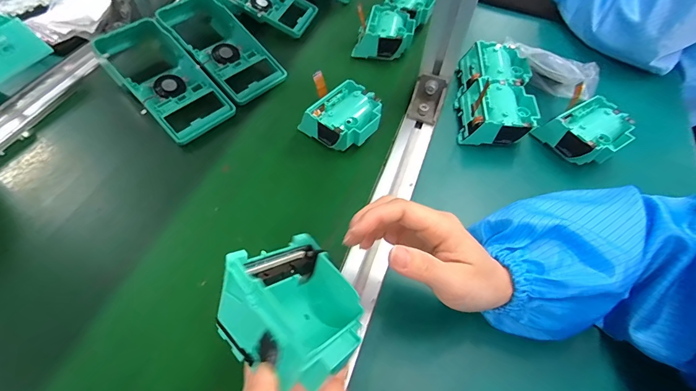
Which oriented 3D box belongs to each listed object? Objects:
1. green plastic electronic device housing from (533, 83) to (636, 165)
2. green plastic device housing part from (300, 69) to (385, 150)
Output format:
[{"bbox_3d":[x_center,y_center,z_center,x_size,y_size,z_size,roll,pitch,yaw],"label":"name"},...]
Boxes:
[{"bbox_3d":[0.265,-0.071,0.405,0.074,0.046,0.076,-30,63,-19],"label":"green plastic electronic device housing"},{"bbox_3d":[-0.007,-0.092,0.407,0.081,0.049,0.075,38,64,21],"label":"green plastic device housing part"}]

